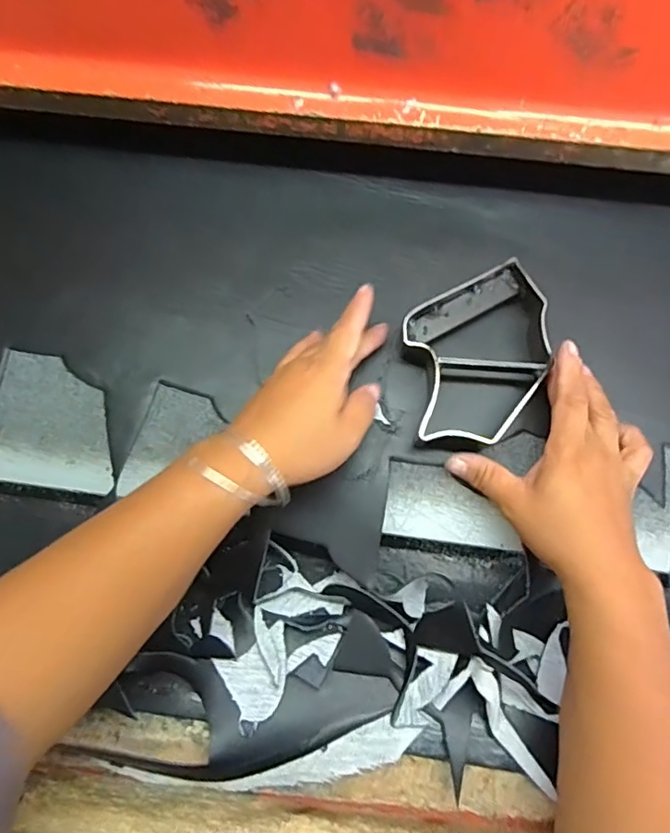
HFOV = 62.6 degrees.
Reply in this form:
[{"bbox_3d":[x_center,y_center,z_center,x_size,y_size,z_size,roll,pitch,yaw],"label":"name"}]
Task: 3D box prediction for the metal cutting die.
[{"bbox_3d":[0.104,-0.045,0.418,0.106,0.042,0.139,8,79,2],"label":"metal cutting die"}]

